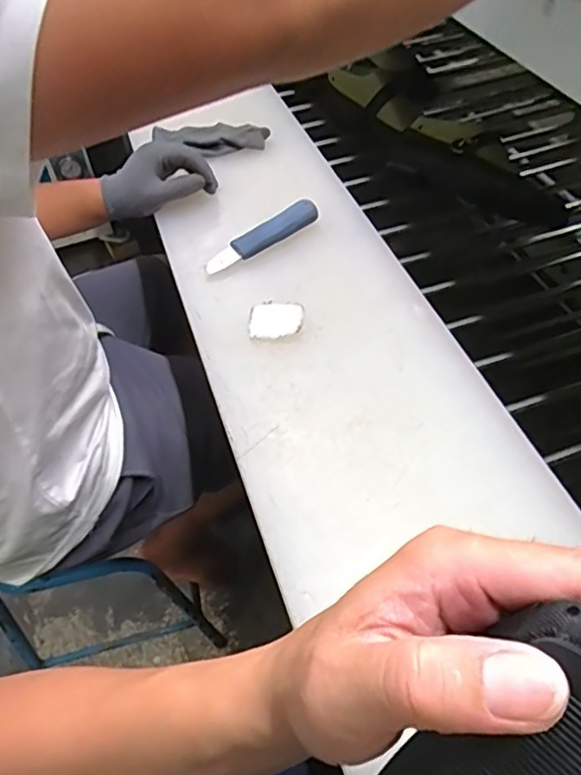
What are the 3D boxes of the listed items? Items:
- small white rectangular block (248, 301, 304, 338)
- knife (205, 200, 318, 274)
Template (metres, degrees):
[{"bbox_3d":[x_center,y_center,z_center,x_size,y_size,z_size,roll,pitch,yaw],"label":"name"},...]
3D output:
[{"bbox_3d":[-0.015,-0.072,0.622,0.056,0.005,0.050,-3,51,3],"label":"small white rectangular block"},{"bbox_3d":[-0.033,-0.178,0.699,0.152,0.016,0.029,-33,55,-20],"label":"knife"}]

